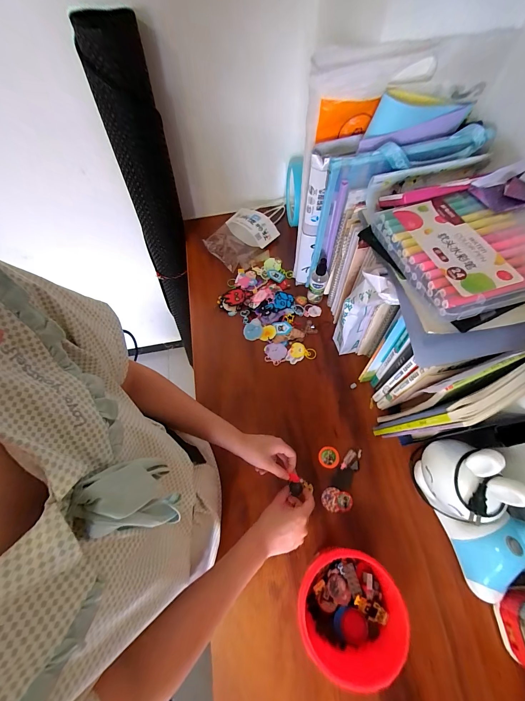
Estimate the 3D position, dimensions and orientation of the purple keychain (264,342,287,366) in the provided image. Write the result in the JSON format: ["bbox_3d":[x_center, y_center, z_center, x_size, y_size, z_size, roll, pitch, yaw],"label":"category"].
[{"bbox_3d":[0.031,0.006,0.653,0.052,0.004,0.053,-1,65,3],"label":"purple keychain"}]

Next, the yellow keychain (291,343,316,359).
[{"bbox_3d":[0.094,0.000,0.651,0.057,0.004,0.039,4,65,6],"label":"yellow keychain"}]

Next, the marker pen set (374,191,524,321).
[{"bbox_3d":[0.270,-0.136,0.359,0.178,0.034,0.178,-16,65,-5],"label":"marker pen set"}]

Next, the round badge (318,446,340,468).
[{"bbox_3d":[0.131,0.209,0.555,0.039,0.004,0.039,-1,65,3],"label":"round badge"}]

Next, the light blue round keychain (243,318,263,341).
[{"bbox_3d":[-0.020,-0.049,0.680,0.052,0.006,0.045,-39,69,-14],"label":"light blue round keychain"}]

